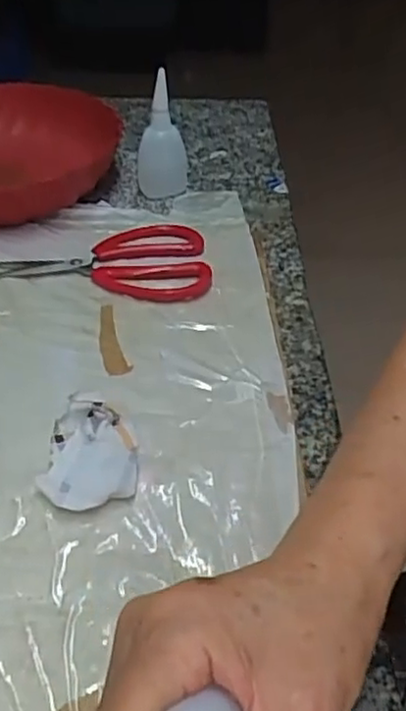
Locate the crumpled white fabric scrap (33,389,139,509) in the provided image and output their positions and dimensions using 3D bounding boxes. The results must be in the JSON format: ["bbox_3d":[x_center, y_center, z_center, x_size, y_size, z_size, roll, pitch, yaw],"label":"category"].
[{"bbox_3d":[-0.062,0.049,0.365,0.049,0.021,0.075,-4,42,-5],"label":"crumpled white fabric scrap"}]

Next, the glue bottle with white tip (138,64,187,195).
[{"bbox_3d":[-0.037,-0.186,0.584,0.041,0.096,0.038,9,42,10],"label":"glue bottle with white tip"}]

